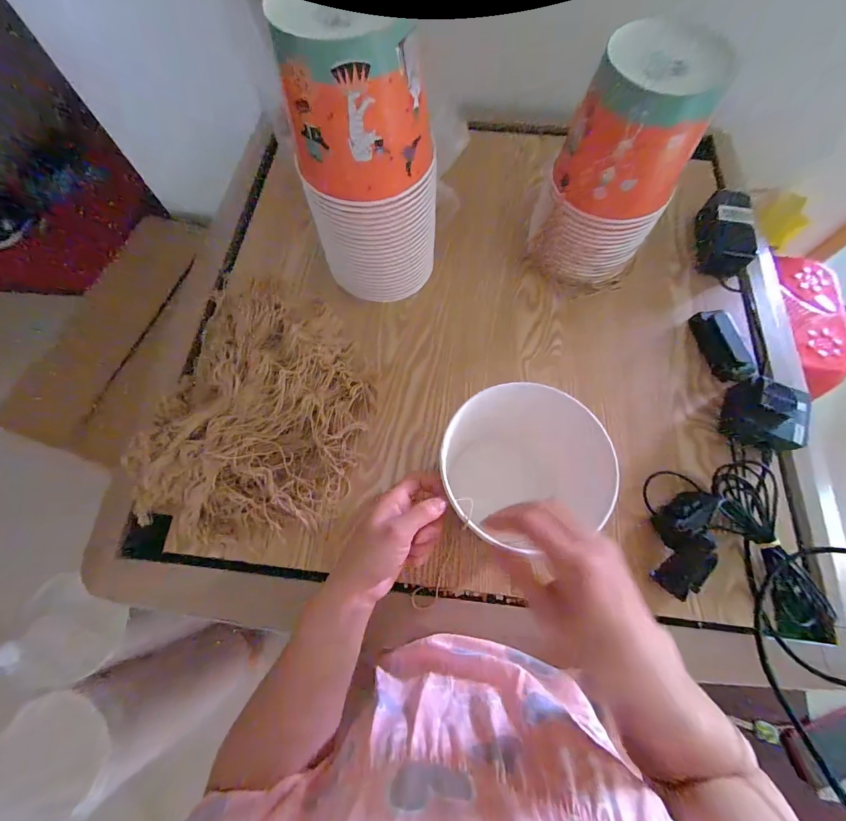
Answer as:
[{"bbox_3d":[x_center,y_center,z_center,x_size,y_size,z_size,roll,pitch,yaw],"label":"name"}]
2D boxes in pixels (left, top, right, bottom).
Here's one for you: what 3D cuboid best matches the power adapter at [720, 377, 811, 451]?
[{"bbox_3d":[0.436,0.007,0.474,0.078,0.048,0.085,23,71,8],"label":"power adapter"}]

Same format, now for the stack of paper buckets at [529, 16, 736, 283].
[{"bbox_3d":[0.241,-0.287,0.473,0.146,0.251,0.135,30,72,11],"label":"stack of paper buckets"}]

